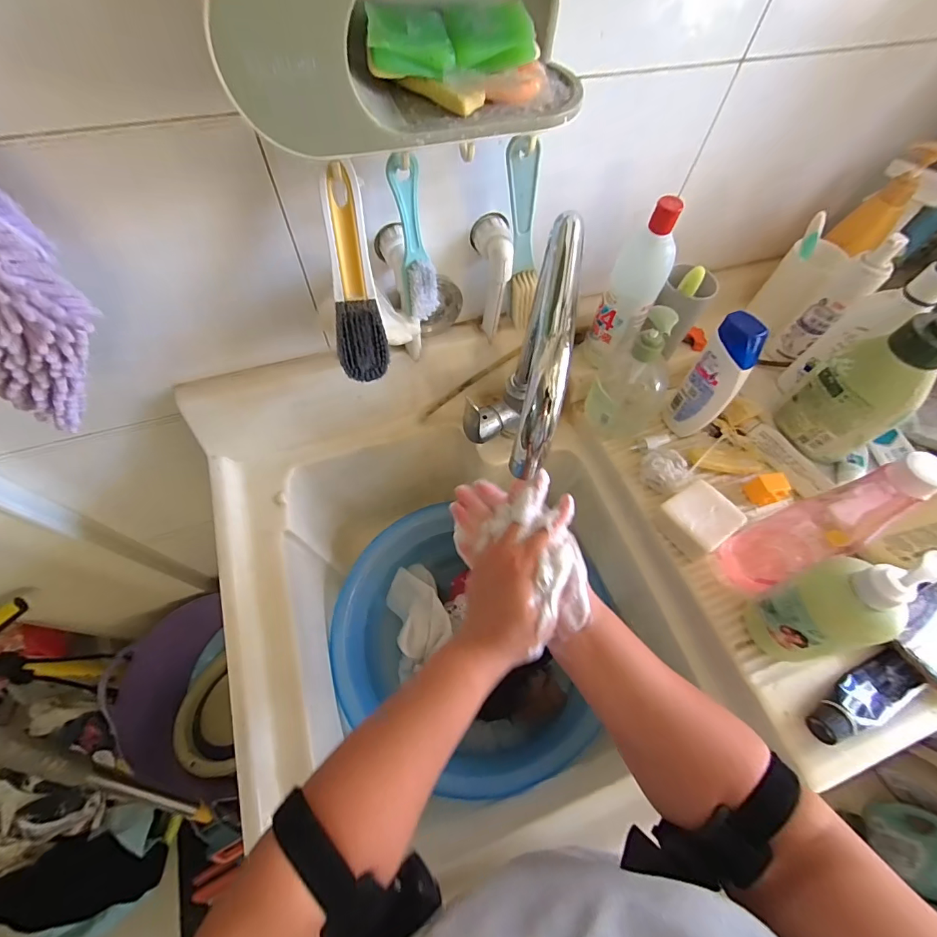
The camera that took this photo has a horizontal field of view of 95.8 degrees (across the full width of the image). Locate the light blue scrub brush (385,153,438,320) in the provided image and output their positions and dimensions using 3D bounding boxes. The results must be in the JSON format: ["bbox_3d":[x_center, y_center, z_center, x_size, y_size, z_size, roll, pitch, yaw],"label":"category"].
[{"bbox_3d":[-0.049,-0.210,0.400,0.029,0.146,0.028,-31,68,-18],"label":"light blue scrub brush"}]

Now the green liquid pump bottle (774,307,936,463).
[{"bbox_3d":[0.435,-0.090,0.451,0.054,0.200,0.082,-1,63,-4],"label":"green liquid pump bottle"}]

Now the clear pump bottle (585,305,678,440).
[{"bbox_3d":[0.206,-0.109,0.509,0.079,0.183,0.089,39,67,16],"label":"clear pump bottle"}]

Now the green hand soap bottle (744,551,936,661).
[{"bbox_3d":[0.307,0.118,0.356,0.048,0.178,0.067,-20,65,-13],"label":"green hand soap bottle"}]

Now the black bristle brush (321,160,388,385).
[{"bbox_3d":[-0.103,-0.164,0.383,0.044,0.181,0.022,-3,37,-5],"label":"black bristle brush"}]

